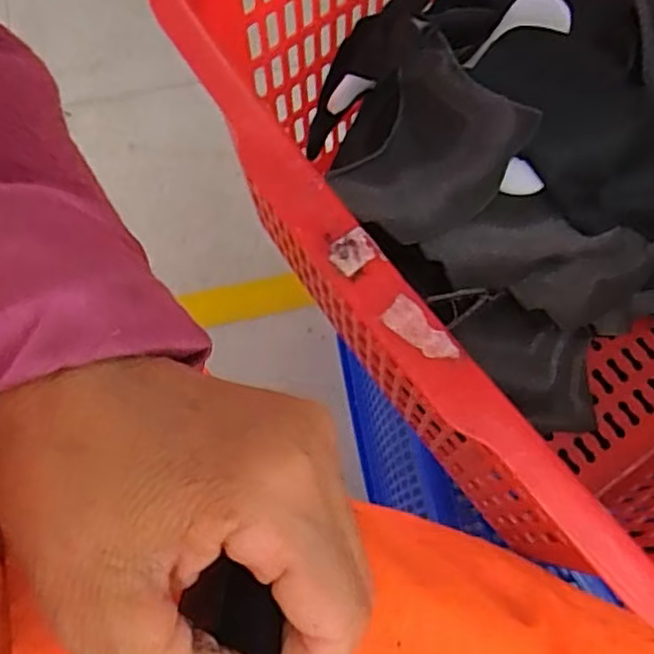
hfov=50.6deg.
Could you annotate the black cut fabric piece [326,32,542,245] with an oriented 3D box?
[{"bbox_3d":[0.064,-0.108,0.435,0.089,0.037,0.121,33,72,10],"label":"black cut fabric piece"}]

